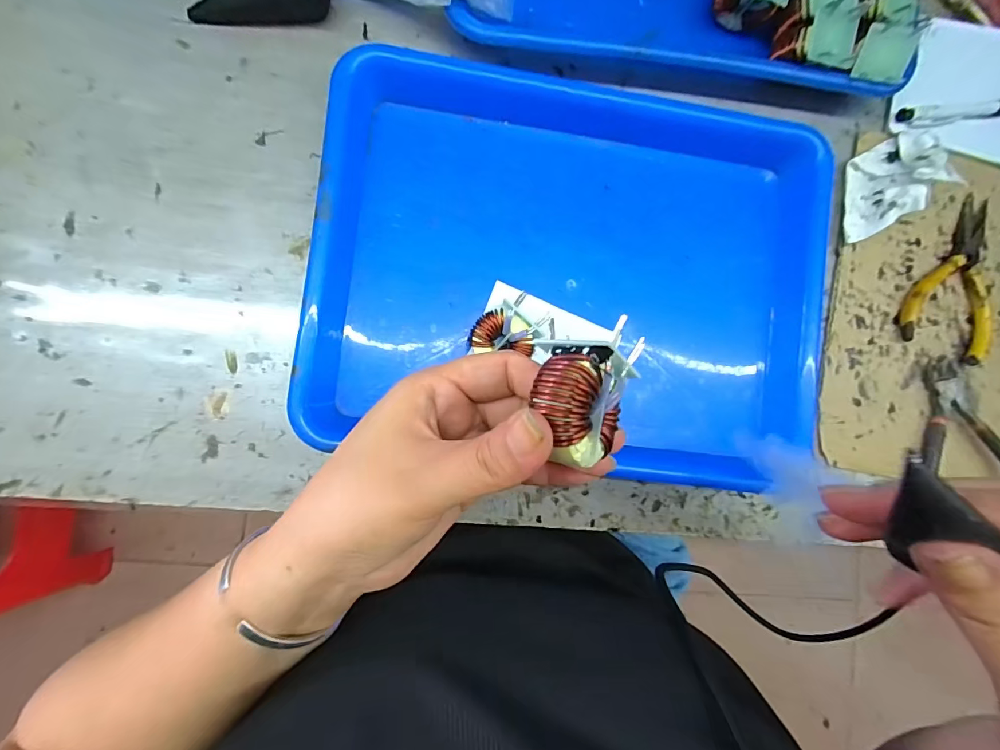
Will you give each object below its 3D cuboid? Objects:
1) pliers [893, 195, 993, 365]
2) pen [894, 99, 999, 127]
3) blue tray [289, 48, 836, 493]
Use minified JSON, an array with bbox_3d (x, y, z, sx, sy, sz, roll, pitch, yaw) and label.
[{"bbox_3d":[0.349,-0.067,0.324,0.069,0.011,0.126,34,86,-4],"label":"pliers"},{"bbox_3d":[0.360,-0.199,0.327,0.121,0.009,0.013,-7,90,-6],"label":"pen"},{"bbox_3d":[0.053,-0.070,0.287,0.335,0.031,0.263,6,88,-5],"label":"blue tray"}]

